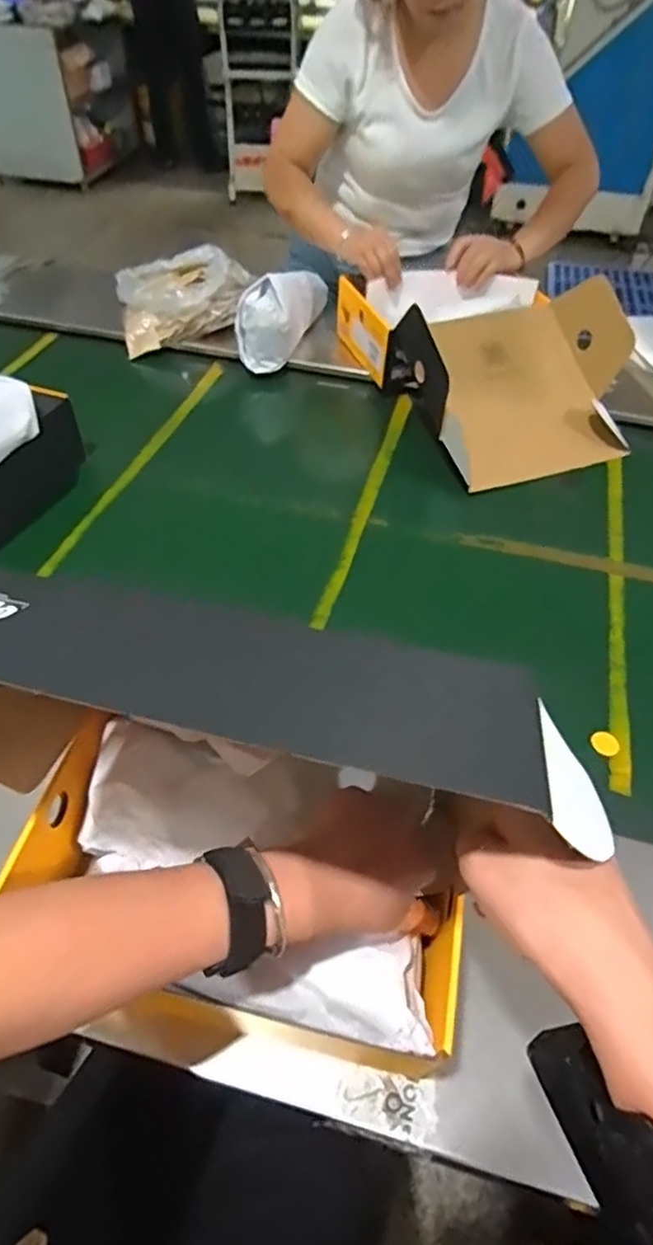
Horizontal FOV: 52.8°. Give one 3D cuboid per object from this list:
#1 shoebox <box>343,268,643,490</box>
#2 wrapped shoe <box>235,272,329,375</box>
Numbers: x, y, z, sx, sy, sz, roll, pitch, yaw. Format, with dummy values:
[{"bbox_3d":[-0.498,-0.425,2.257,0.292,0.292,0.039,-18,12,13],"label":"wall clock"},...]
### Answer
[{"bbox_3d":[0.281,-0.445,1.088,0.363,0.150,0.456,-18,52,-17],"label":"shoebox"},{"bbox_3d":[-0.073,-0.583,1.199,0.095,0.120,0.294,13,50,10],"label":"wrapped shoe"}]

